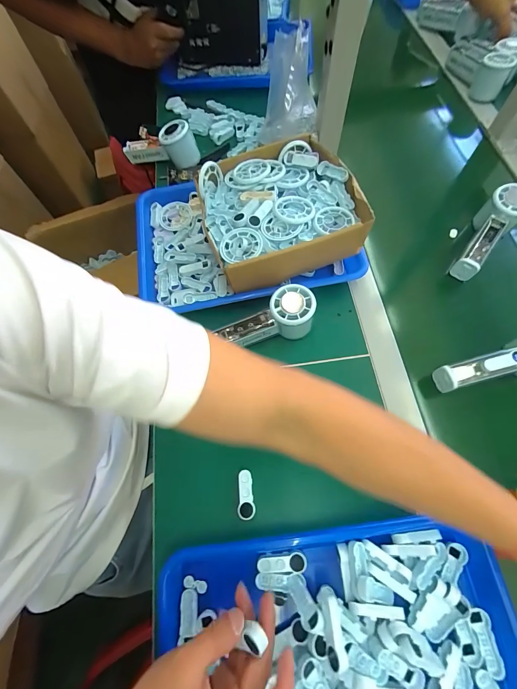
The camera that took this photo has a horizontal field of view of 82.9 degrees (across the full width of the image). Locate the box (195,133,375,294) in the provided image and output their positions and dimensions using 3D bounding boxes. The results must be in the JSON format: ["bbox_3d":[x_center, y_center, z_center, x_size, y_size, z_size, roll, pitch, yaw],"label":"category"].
[{"bbox_3d":[0.029,-0.194,0.443,0.216,0.087,0.203,-13,67,-3],"label":"box"}]

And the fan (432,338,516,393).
[{"bbox_3d":[0.302,0.025,0.367,0.153,0.050,0.052,-17,67,10],"label":"fan"}]

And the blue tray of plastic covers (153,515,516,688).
[{"bbox_3d":[0.079,0.307,0.262,0.335,0.040,0.243,-8,67,-1],"label":"blue tray of plastic covers"}]

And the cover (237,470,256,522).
[{"bbox_3d":[-0.014,0.173,0.338,0.019,0.004,0.050,0,67,2],"label":"cover"}]

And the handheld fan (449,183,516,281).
[{"bbox_3d":[0.347,-0.165,0.443,0.053,0.056,0.153,33,87,15],"label":"handheld fan"}]

